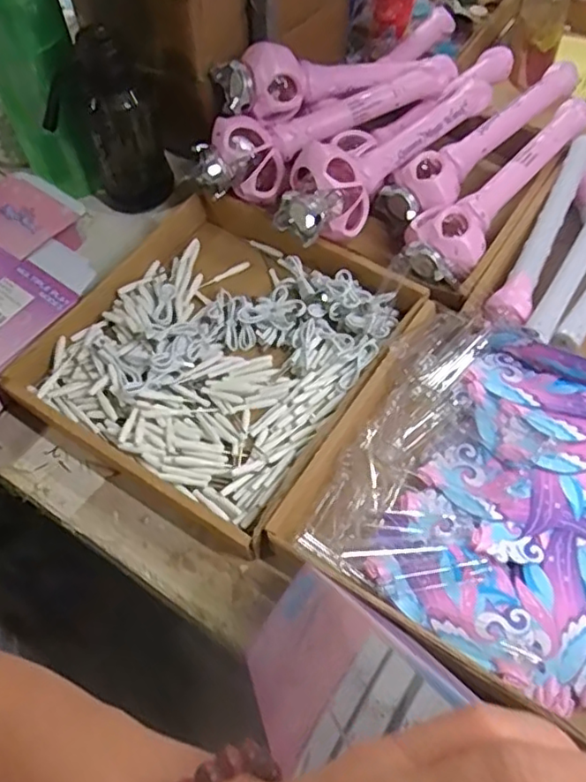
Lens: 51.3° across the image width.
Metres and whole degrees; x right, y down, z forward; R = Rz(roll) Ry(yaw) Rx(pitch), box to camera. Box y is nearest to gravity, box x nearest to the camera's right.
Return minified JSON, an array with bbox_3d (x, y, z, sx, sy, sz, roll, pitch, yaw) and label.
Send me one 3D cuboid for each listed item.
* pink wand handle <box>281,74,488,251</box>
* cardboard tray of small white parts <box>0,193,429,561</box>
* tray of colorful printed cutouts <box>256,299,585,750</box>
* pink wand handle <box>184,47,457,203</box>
[{"bbox_3d":[0.123,-0.329,0.796,0.102,0.070,0.379,35,62,22],"label":"pink wand handle"},{"bbox_3d":[-0.080,-0.045,0.713,0.343,0.063,0.368,29,60,19],"label":"cardboard tray of small white parts"},{"bbox_3d":[0.222,0.111,0.602,0.382,0.066,0.346,29,60,19],"label":"tray of colorful printed cutouts"},{"bbox_3d":[0.063,-0.361,0.826,0.419,0.077,0.083,-30,60,-19],"label":"pink wand handle"}]

